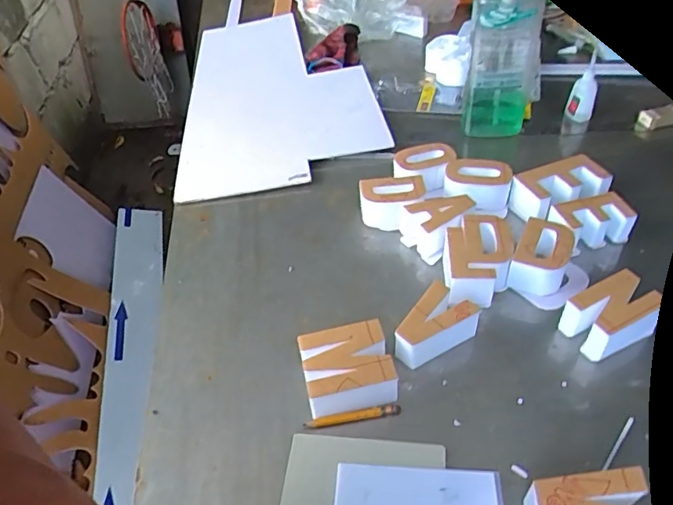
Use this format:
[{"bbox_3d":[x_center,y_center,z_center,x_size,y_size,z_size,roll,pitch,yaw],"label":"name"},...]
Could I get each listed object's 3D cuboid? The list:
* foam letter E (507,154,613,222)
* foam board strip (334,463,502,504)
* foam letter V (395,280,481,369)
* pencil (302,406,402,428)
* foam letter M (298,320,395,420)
[{"bbox_3d":[0.295,-0.082,0.682,0.117,0.050,0.072,-20,46,-15],"label":"foam letter E"},{"bbox_3d":[0.068,0.201,0.433,0.135,0.005,0.038,1,44,7],"label":"foam board strip"},{"bbox_3d":[0.102,0.081,0.528,0.054,0.049,0.086,27,53,30],"label":"foam letter V"},{"bbox_3d":[0.016,0.155,0.485,0.091,0.004,0.010,-8,44,-2],"label":"pencil"},{"bbox_3d":[0.010,0.115,0.504,0.081,0.046,0.072,-10,44,-4],"label":"foam letter M"}]

